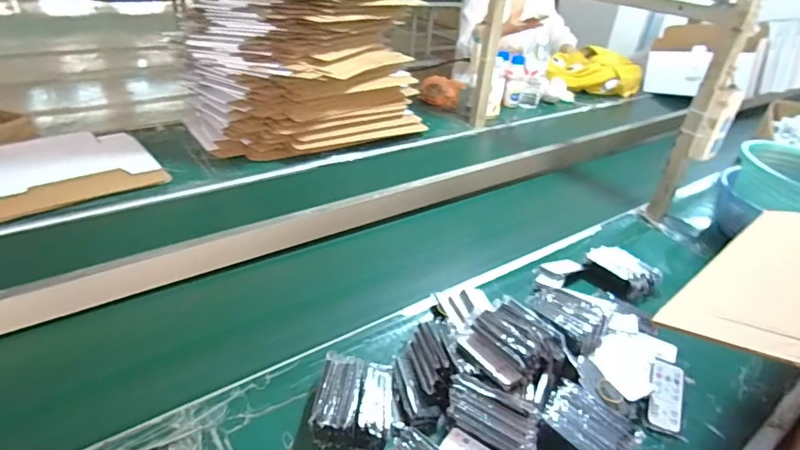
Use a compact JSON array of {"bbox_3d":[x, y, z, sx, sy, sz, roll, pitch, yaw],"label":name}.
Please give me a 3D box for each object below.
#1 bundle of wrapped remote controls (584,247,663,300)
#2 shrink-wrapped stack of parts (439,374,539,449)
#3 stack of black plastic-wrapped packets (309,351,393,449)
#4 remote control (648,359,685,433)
[{"bbox_3d":[0.381,0.083,0.791,0.070,0.045,0.123,-23,43,-37],"label":"bundle of wrapped remote controls"},{"bbox_3d":[0.097,0.238,0.507,0.102,0.044,0.103,15,34,14],"label":"shrink-wrapped stack of parts"},{"bbox_3d":[-0.052,0.205,0.538,0.088,0.046,0.111,7,33,3],"label":"stack of black plastic-wrapped packets"},{"bbox_3d":[0.338,0.216,0.579,0.040,0.012,0.086,16,60,15],"label":"remote control"}]

